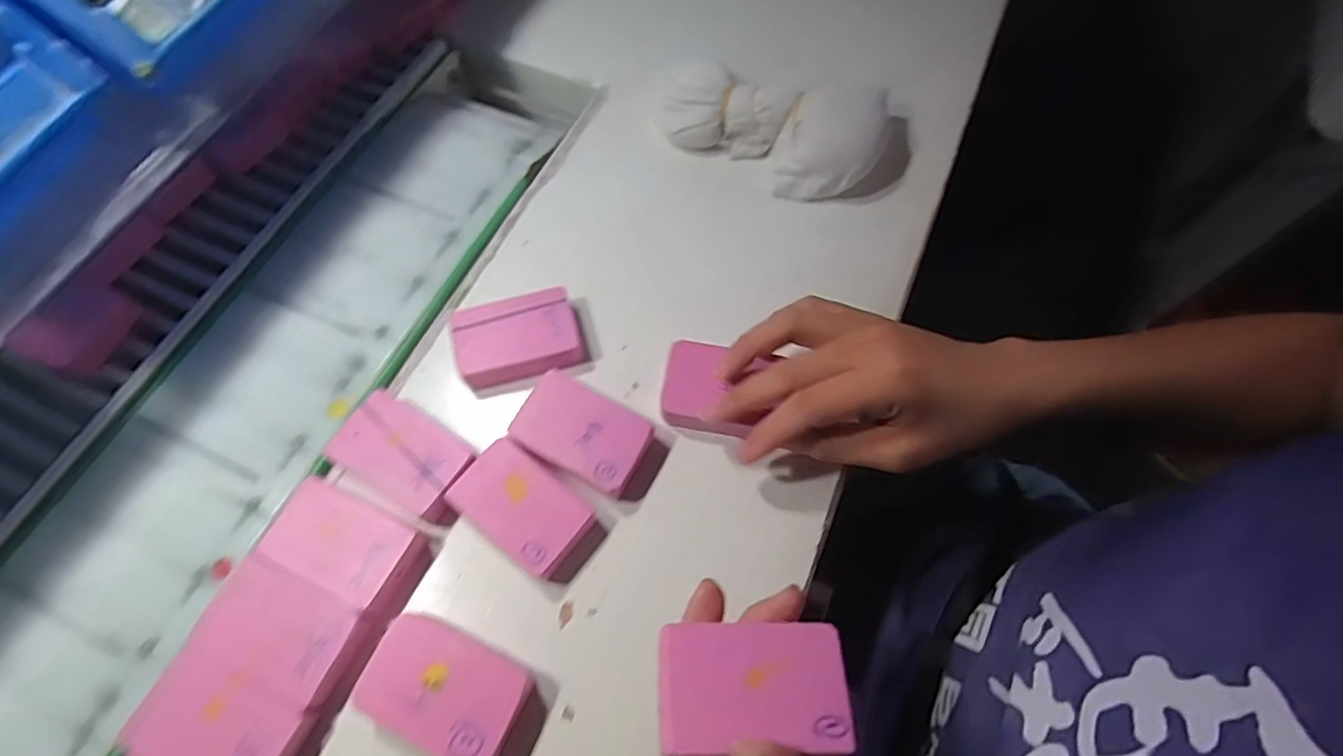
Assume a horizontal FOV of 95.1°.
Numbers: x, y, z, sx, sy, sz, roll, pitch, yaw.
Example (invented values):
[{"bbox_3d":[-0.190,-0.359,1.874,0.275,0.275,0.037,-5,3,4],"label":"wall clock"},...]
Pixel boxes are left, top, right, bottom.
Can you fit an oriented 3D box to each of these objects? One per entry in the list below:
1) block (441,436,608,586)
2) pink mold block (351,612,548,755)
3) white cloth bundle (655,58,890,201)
[{"bbox_3d":[-0.075,0.070,0.324,0.076,0.019,0.044,33,69,14],"label":"block"},{"bbox_3d":[-0.100,0.147,0.287,0.082,0.023,0.046,22,67,10],"label":"pink mold block"},{"bbox_3d":[0.064,-0.173,0.421,0.159,0.042,0.076,14,66,6],"label":"white cloth bundle"}]

